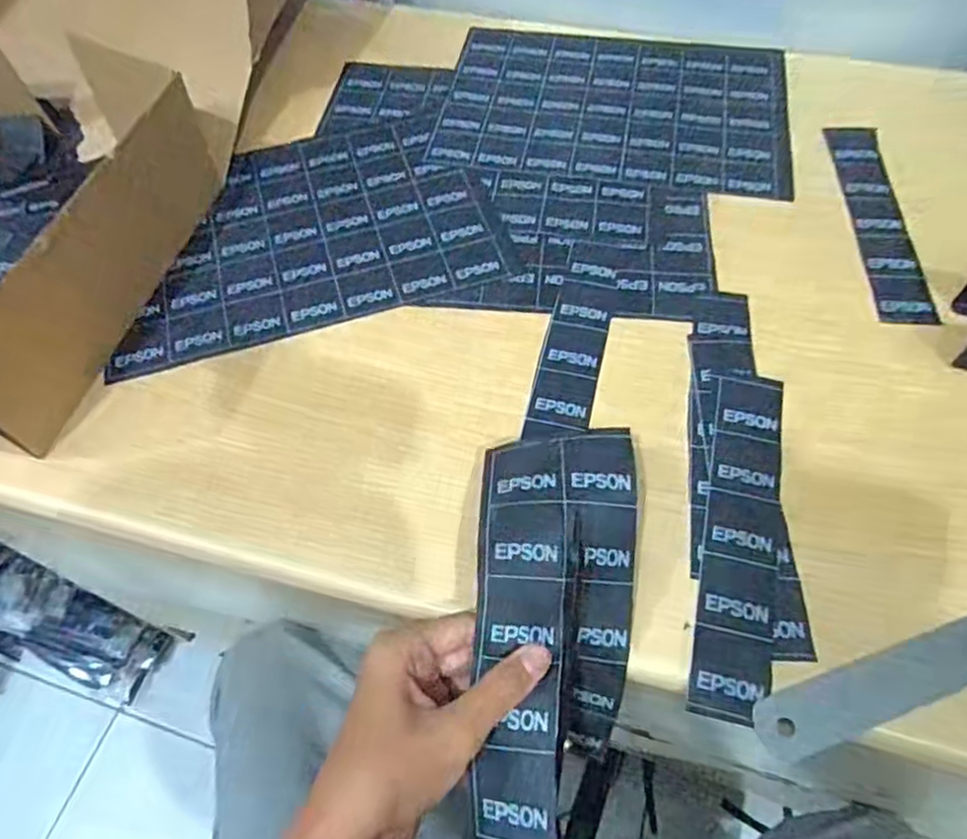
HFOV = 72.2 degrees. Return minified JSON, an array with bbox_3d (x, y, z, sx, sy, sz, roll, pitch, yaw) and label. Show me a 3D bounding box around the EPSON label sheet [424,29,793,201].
[{"bbox_3d":[0.115,-0.279,0.579,0.289,0.004,0.209,9,59,8],"label":"EPSON label sheet"}]

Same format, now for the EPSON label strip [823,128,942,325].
[{"bbox_3d":[0.296,-0.153,0.498,0.042,0.009,0.202,3,59,4],"label":"EPSON label strip"}]

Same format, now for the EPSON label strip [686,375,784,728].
[{"bbox_3d":[0.146,0.059,0.373,0.040,0.004,0.205,12,60,9],"label":"EPSON label strip"}]

